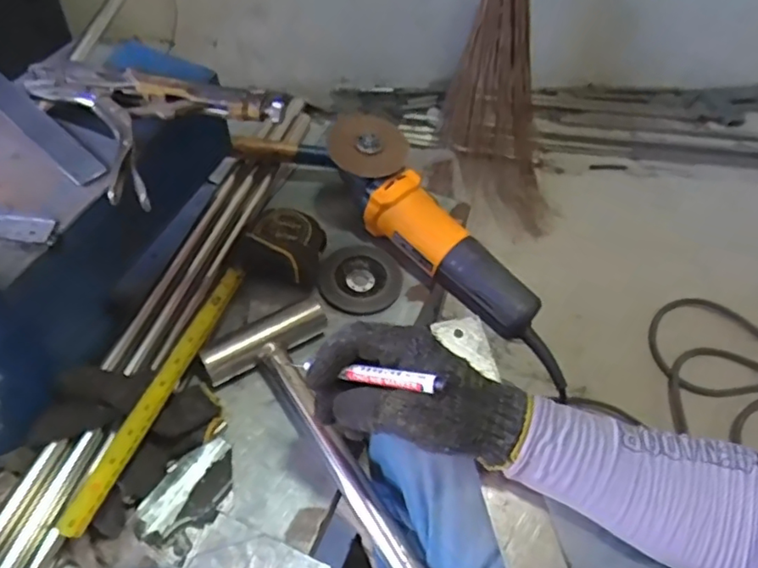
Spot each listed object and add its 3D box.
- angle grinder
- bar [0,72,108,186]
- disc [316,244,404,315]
[{"bbox_3d":[0.053,-0.056,0.648,0.071,0.074,0.284,-36,78,-27],"label":"angle grinder"},{"bbox_3d":[-0.278,-0.133,0.488,0.183,0.008,0.027,38,59,21],"label":"bar"},{"bbox_3d":[-0.019,-0.007,0.656,0.085,0.017,0.094,25,48,5],"label":"disc"}]

